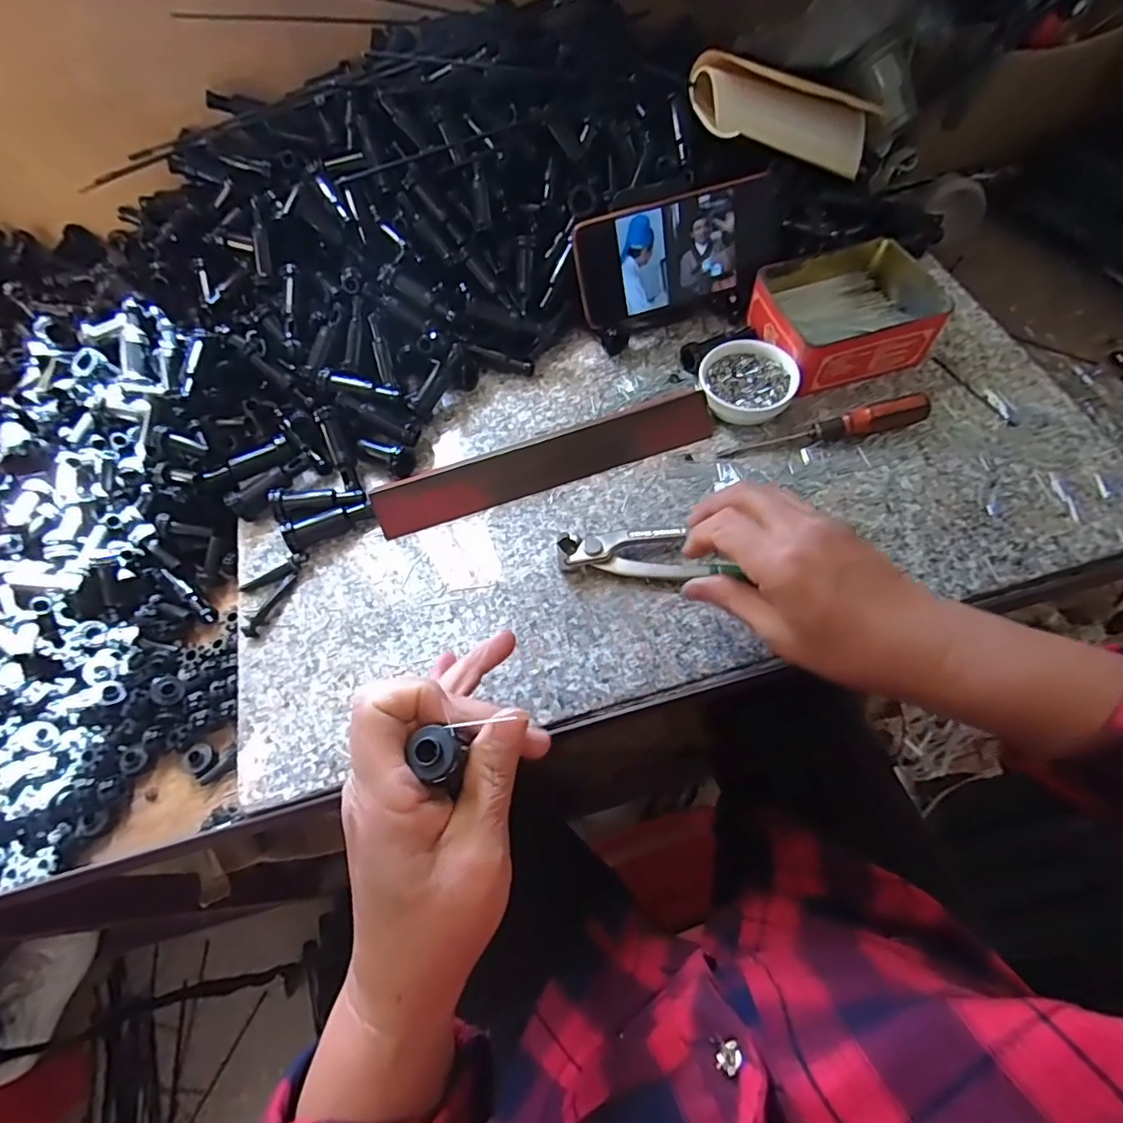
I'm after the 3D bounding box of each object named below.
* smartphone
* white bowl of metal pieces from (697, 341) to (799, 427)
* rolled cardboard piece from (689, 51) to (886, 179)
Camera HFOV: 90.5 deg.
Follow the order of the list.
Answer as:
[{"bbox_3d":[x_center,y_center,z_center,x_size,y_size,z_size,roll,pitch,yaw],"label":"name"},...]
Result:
[{"bbox_3d":[0.097,-0.249,0.452,0.172,0.081,0.014,-18,34,-4],"label":"smartphone"},{"bbox_3d":[0.143,-0.138,0.433,0.070,0.025,0.068,-2,62,4],"label":"white bowl of metal pieces"},{"bbox_3d":[0.211,-0.397,0.498,0.206,0.047,0.065,-10,62,-29],"label":"rolled cardboard piece"}]

